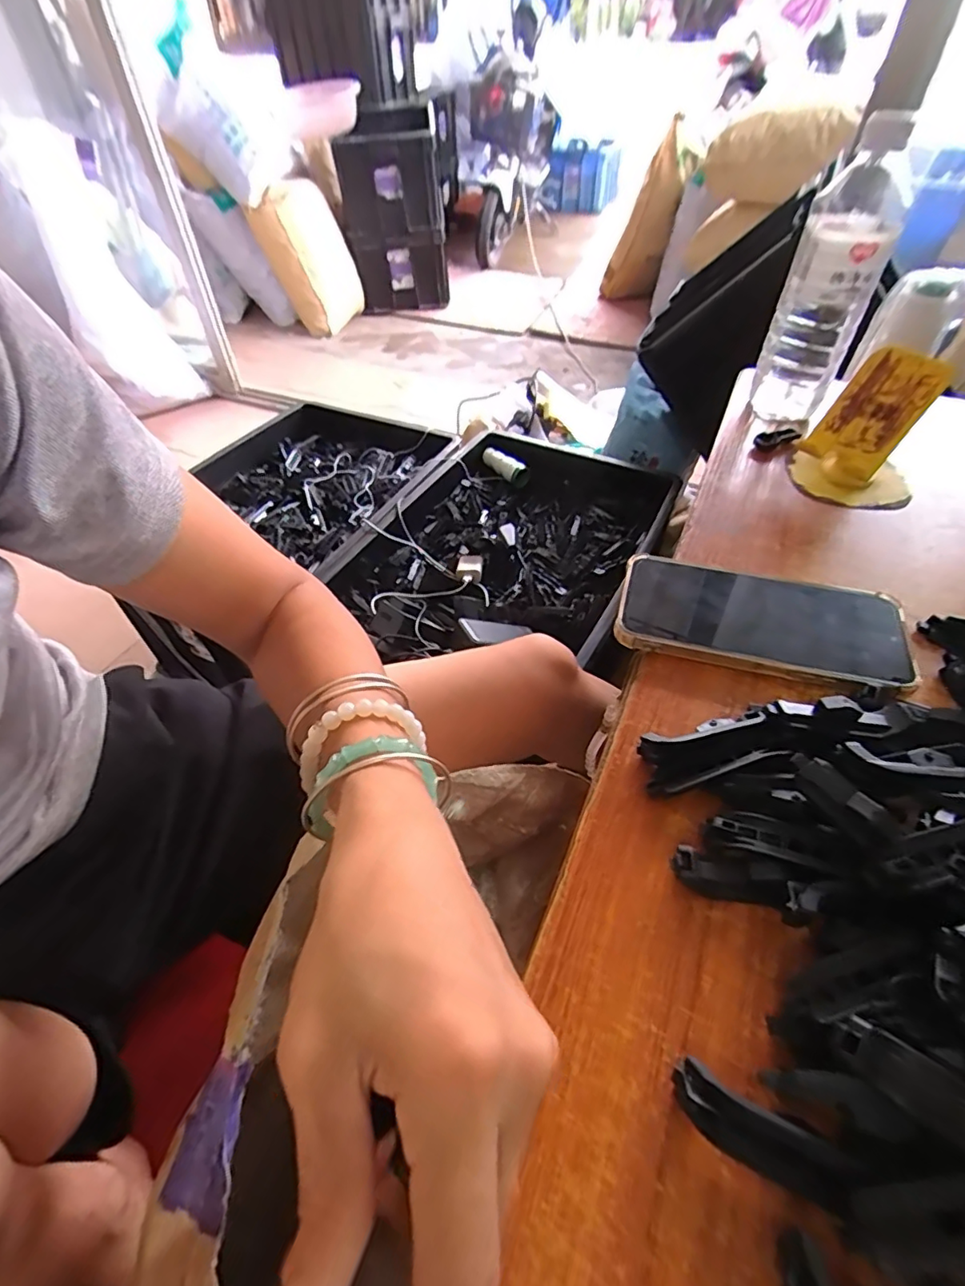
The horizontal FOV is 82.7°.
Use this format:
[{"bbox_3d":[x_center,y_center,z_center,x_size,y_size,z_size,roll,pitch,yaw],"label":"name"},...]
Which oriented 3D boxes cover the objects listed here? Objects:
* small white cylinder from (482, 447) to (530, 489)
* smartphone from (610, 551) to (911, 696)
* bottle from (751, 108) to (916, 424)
[{"bbox_3d":[0.043,-0.345,1.076,0.046,0.033,0.118,-32,55,-24],"label":"small white cylinder"},{"bbox_3d":[0.172,-0.015,0.345,0.164,0.016,0.081,14,51,14],"label":"smartphone"},{"bbox_3d":[0.294,-0.302,0.467,0.066,0.208,0.067,23,53,21],"label":"bottle"}]

